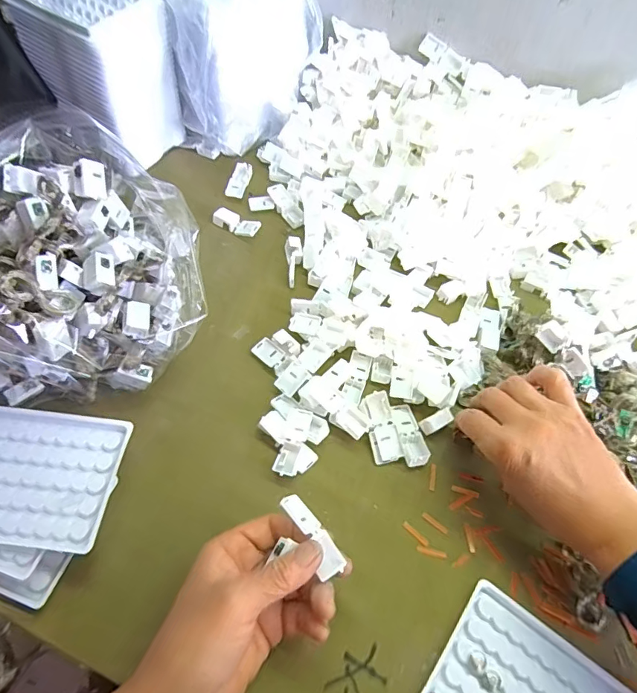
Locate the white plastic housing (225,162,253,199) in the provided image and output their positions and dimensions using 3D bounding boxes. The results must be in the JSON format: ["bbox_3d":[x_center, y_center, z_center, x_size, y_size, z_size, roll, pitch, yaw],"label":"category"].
[{"bbox_3d":[-0.091,-0.194,0.547,0.020,0.006,0.056,11,58,2],"label":"white plastic housing"}]

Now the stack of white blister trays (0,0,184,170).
[{"bbox_3d":[-0.229,-0.295,0.508,0.115,0.152,0.098,35,62,16],"label":"stack of white blister trays"}]

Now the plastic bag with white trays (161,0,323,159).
[{"bbox_3d":[-0.125,-0.361,0.538,0.160,0.191,0.198,-38,68,-24],"label":"plastic bag with white trays"}]

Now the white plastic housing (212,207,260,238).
[{"bbox_3d":[-0.087,-0.133,0.511,0.052,0.013,0.023,26,59,11],"label":"white plastic housing"}]

